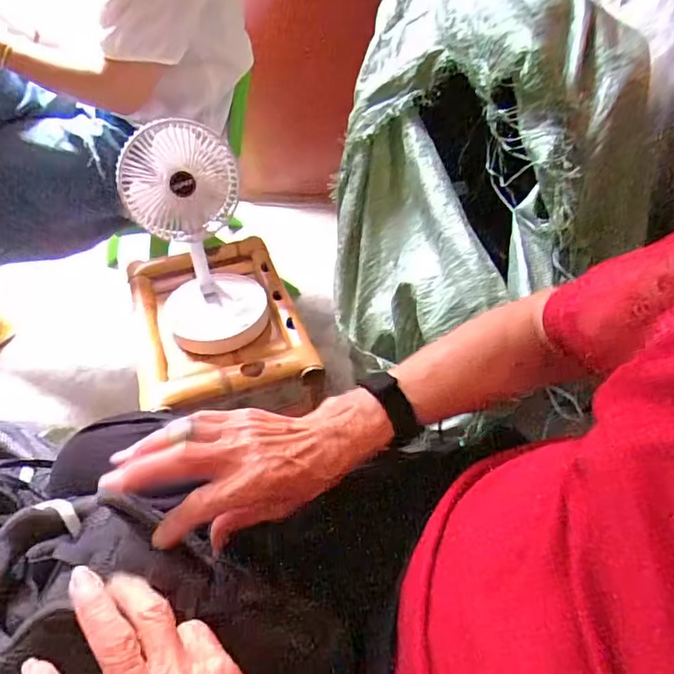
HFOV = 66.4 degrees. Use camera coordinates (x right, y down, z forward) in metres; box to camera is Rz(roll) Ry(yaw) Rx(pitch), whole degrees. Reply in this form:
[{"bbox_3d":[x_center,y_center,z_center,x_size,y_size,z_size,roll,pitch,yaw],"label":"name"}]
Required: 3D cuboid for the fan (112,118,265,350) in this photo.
[{"bbox_3d":[-0.209,-0.142,0.774,0.164,0.297,0.195,-16,47,-15],"label":"fan"}]

